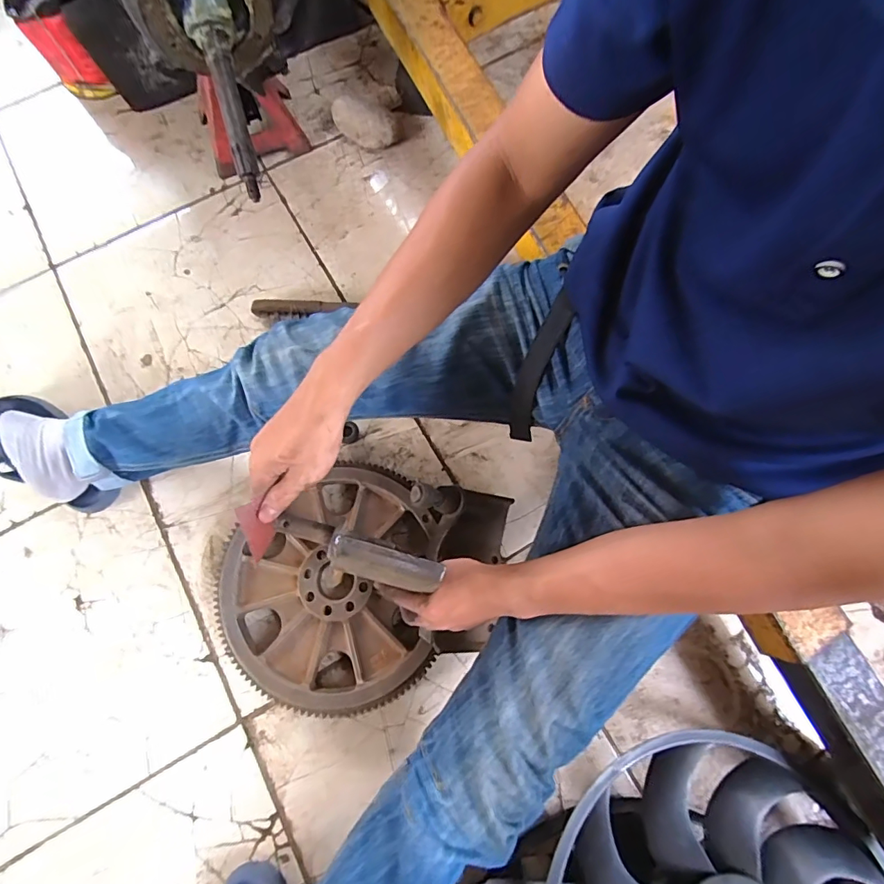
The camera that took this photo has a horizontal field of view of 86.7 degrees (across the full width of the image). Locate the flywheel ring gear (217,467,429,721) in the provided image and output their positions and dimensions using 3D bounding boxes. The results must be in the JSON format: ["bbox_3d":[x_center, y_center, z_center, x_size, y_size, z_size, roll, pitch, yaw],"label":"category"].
[{"bbox_3d":[-0.149,0.203,0.643,0.286,0.063,0.295,0,75,1],"label":"flywheel ring gear"}]

